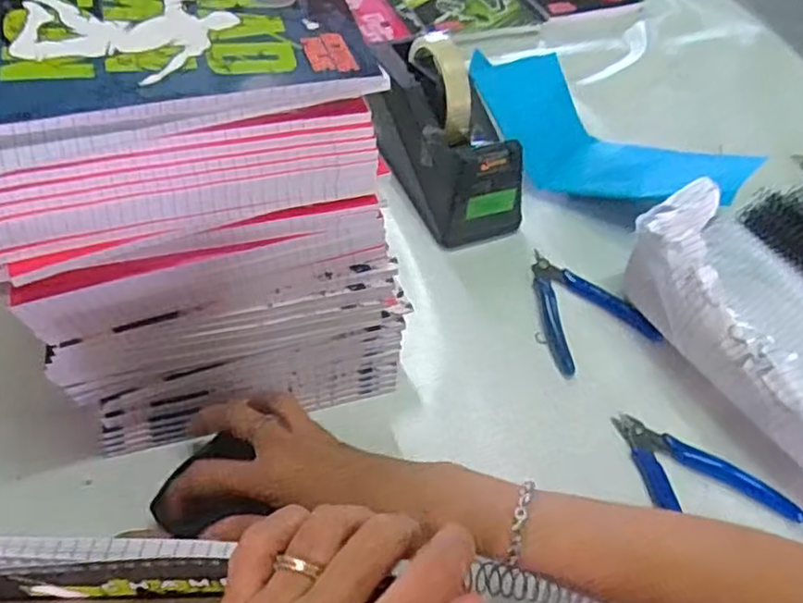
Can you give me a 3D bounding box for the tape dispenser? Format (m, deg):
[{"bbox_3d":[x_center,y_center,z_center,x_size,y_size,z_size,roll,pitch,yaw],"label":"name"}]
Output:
[{"bbox_3d":[0.040,-0.152,0.612,0.078,0.113,0.167,-22,54,-21],"label":"tape dispenser"}]

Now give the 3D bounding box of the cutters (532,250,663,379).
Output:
[{"bbox_3d":[0.139,0.000,0.561,0.080,0.015,0.119,-16,52,-17],"label":"cutters"}]

